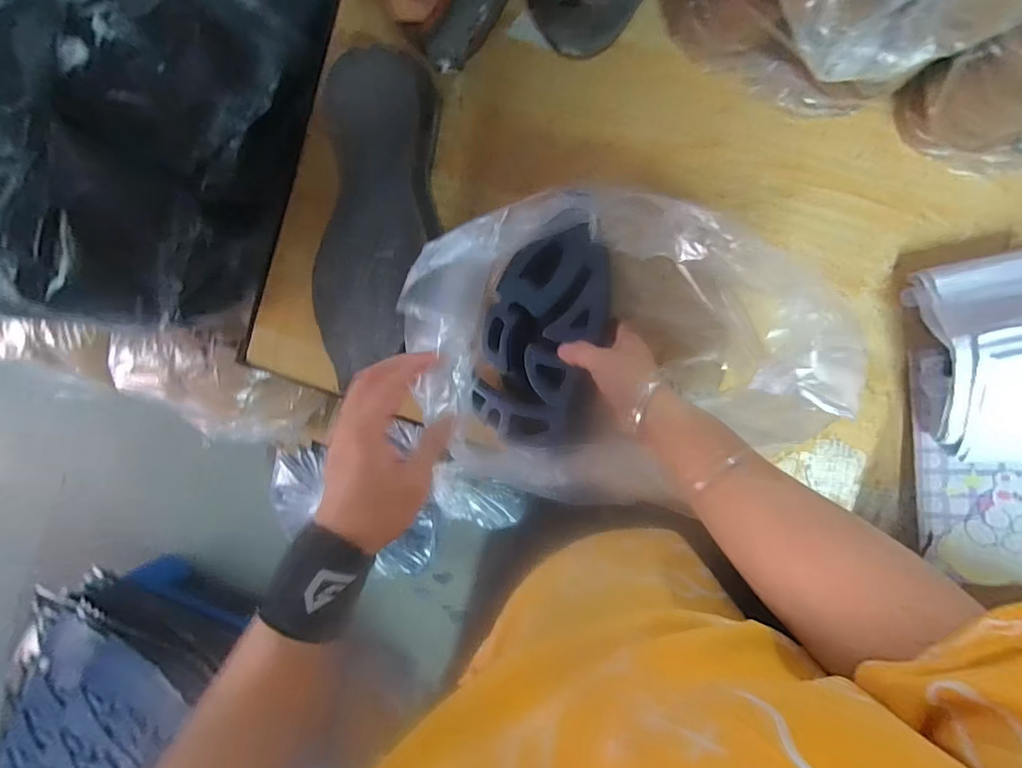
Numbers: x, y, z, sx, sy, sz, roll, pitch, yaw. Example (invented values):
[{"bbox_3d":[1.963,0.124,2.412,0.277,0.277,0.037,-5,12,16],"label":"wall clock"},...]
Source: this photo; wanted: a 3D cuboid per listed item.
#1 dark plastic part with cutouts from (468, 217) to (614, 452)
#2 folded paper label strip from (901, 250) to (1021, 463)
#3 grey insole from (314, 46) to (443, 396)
[{"bbox_3d":[0.029,-0.039,0.438,0.111,0.030,0.190,8,94,7],"label":"dark plastic part with cutouts"},{"bbox_3d":[0.430,-0.019,0.398,0.131,0.074,0.183,-10,92,8],"label":"folded paper label strip"},{"bbox_3d":[-0.128,-0.155,0.451,0.103,0.026,0.293,5,93,1],"label":"grey insole"}]

